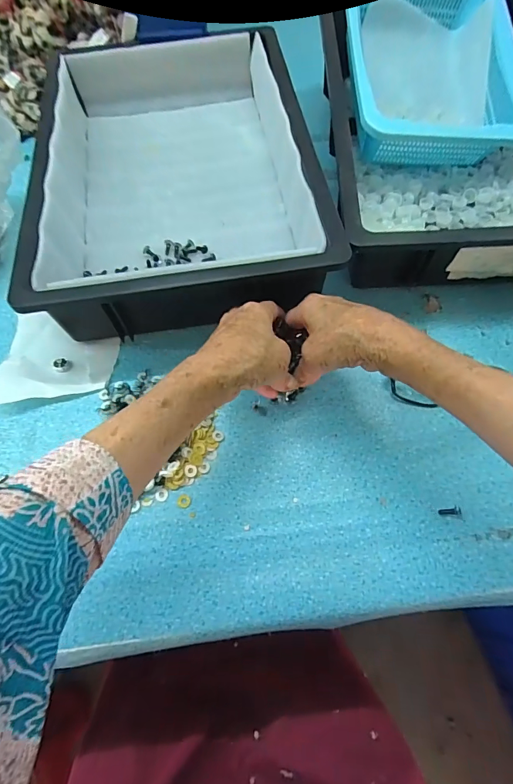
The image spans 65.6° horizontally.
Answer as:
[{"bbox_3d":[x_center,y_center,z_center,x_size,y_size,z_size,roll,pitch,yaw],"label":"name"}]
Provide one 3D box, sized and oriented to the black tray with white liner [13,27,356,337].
[{"bbox_3d":[-0.091,-0.276,0.487,0.303,0.089,0.439,-6,64,-1],"label":"black tray with white liner"}]

